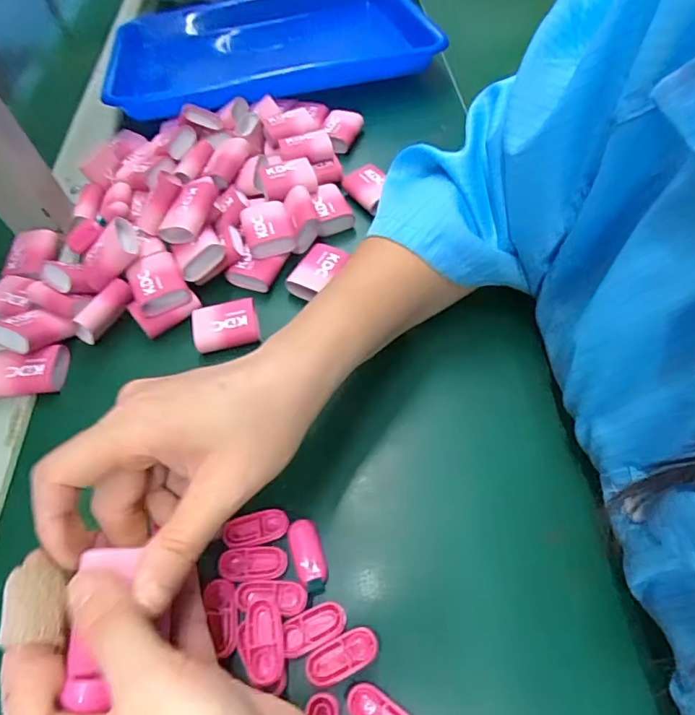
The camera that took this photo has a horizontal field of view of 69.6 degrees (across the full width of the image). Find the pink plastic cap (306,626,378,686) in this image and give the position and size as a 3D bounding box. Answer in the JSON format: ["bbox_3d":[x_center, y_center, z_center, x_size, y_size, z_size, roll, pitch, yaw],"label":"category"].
[{"bbox_3d":[-0.003,0.136,0.228,0.034,0.004,0.016,-25,57,-10],"label":"pink plastic cap"}]

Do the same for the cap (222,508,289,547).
[{"bbox_3d":[-0.048,0.089,0.263,0.034,0.004,0.015,-18,56,-5],"label":"cap"}]

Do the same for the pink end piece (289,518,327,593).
[{"bbox_3d":[-0.020,0.100,0.254,0.016,0.006,0.035,-16,56,-4],"label":"pink end piece"}]

